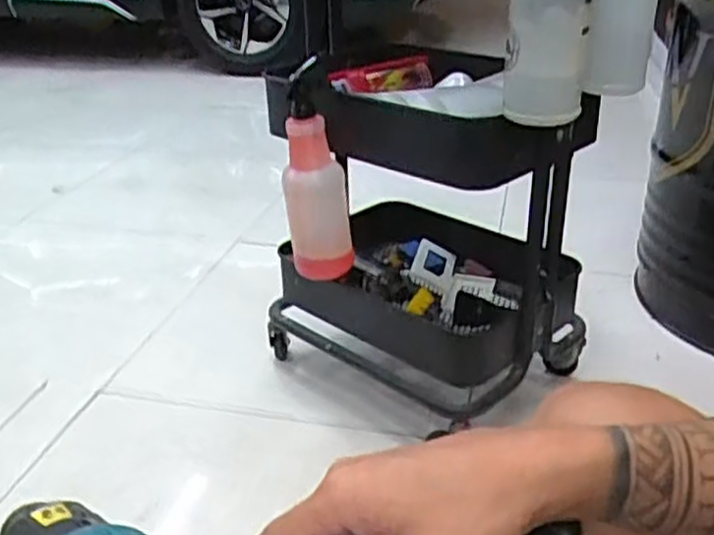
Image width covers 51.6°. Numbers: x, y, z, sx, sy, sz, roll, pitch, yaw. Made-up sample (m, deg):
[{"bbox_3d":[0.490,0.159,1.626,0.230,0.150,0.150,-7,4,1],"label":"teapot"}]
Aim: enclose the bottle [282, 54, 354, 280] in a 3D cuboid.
[{"bbox_3d":[-0.056,-0.122,1.031,0.089,0.283,0.077,-2,27,-2],"label":"bottle"}]

